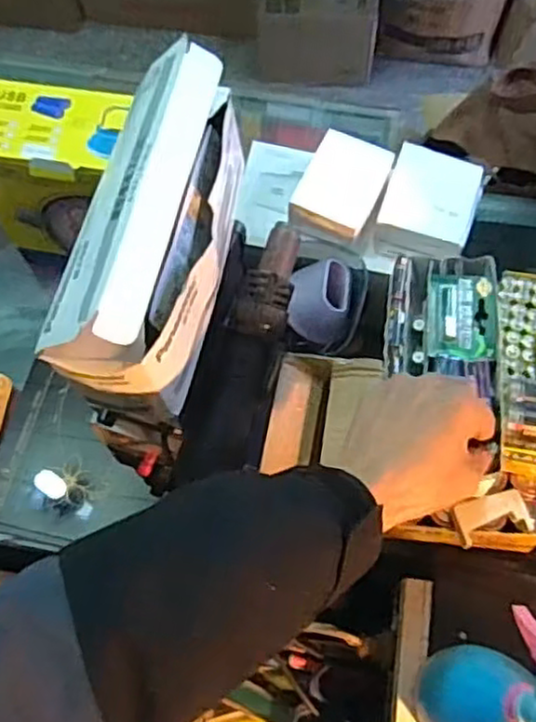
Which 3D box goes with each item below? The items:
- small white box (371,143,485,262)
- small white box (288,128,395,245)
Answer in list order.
[{"bbox_3d":[0.150,-0.145,0.648,0.080,0.034,0.107,18,68,9],"label":"small white box"},{"bbox_3d":[0.068,-0.161,0.642,0.067,0.021,0.103,29,69,-3],"label":"small white box"}]

